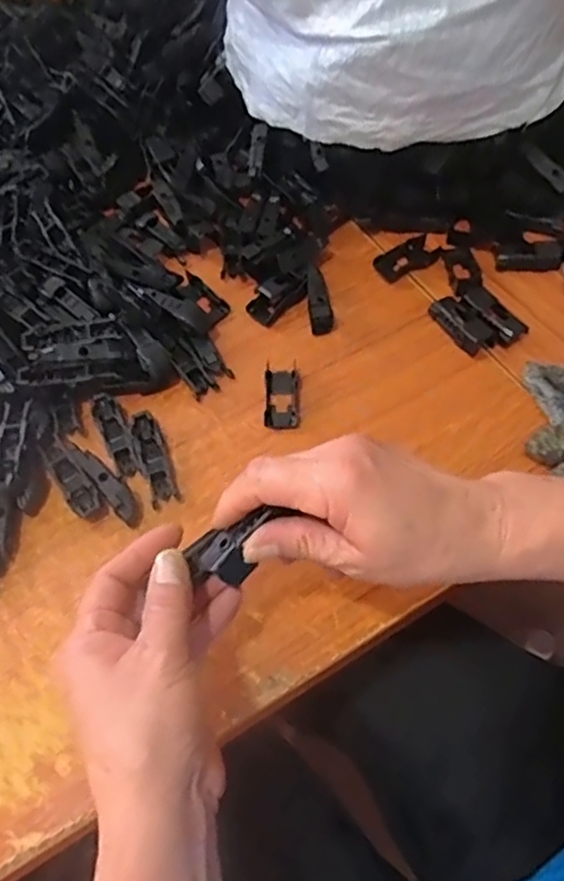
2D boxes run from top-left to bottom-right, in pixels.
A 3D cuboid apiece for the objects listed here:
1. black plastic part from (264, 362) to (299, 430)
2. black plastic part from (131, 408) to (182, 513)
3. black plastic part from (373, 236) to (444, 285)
[{"bbox_3d":[0.000,-0.032,0.478,0.024,0.006,0.054,0,58,3],"label":"black plastic part"},{"bbox_3d":[-0.088,0.012,0.451,0.019,0.015,0.068,-20,59,-9],"label":"black plastic part"},{"bbox_3d":[0.103,-0.151,0.543,0.055,0.011,0.028,-29,61,-15],"label":"black plastic part"}]

